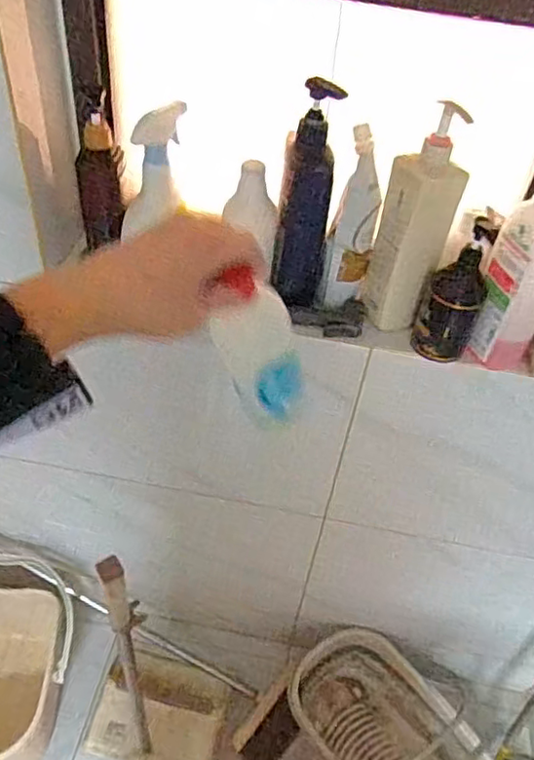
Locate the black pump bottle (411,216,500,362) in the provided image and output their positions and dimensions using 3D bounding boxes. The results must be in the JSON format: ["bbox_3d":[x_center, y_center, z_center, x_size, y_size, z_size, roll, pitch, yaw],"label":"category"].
[{"bbox_3d":[0.239,-0.114,0.759,0.073,0.180,0.069,19,46,12],"label":"black pump bottle"}]

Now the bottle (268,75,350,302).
[{"bbox_3d":[0.049,-0.216,0.750,0.065,0.268,0.048,8,45,1],"label":"bottle"}]

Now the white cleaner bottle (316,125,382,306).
[{"bbox_3d":[0.109,-0.190,0.770,0.057,0.216,0.047,15,45,8],"label":"white cleaner bottle"}]

